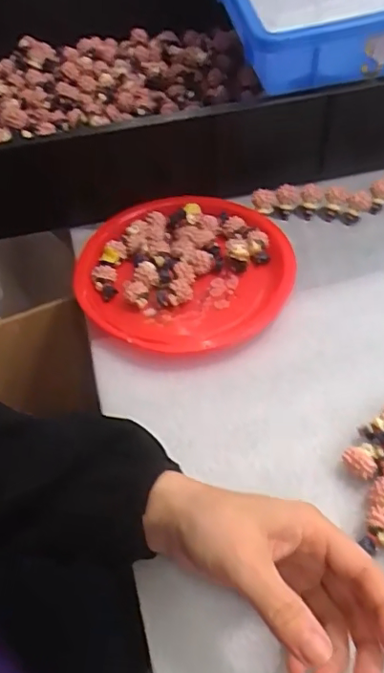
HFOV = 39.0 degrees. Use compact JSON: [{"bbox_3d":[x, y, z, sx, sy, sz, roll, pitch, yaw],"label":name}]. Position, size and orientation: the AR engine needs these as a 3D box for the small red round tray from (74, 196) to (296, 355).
[{"bbox_3d":[-0.007,-0.057,0.462,0.178,0.020,0.178,0,50,0],"label":"small red round tray"}]

